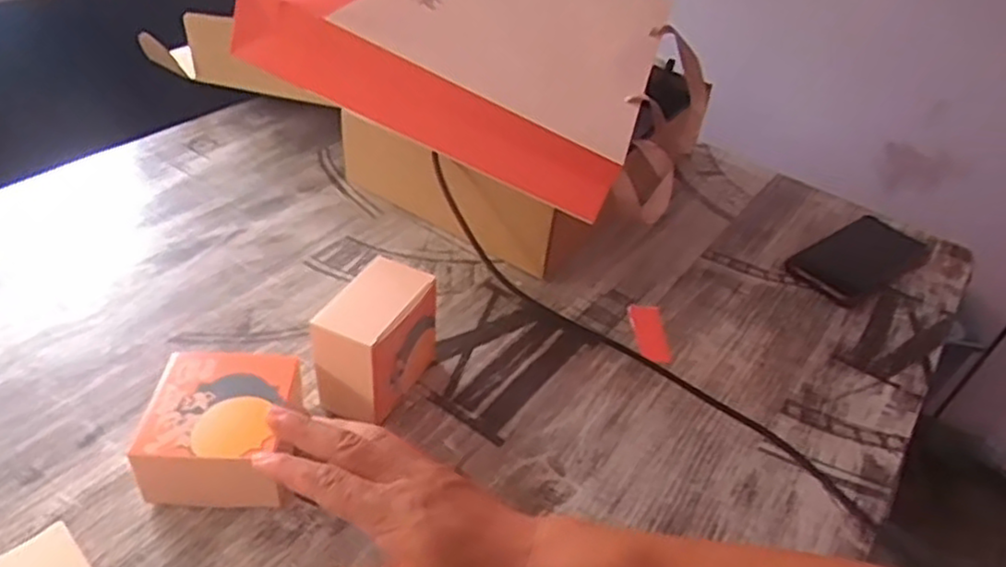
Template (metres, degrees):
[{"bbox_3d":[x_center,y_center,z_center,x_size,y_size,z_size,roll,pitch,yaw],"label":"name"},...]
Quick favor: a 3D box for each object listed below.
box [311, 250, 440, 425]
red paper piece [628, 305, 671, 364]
[{"bbox_3d":[-0.090,0.042,0.525,0.053,0.090,0.090,20,42,14],"label":"box"},{"bbox_3d":[0.130,0.043,0.625,0.029,0.004,0.070,3,41,-6],"label":"red paper piece"}]

